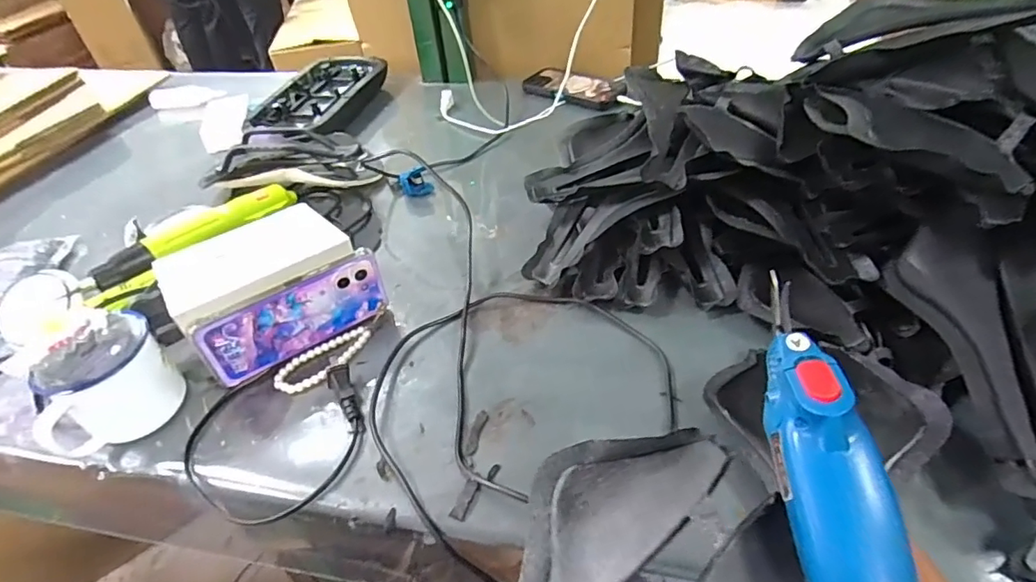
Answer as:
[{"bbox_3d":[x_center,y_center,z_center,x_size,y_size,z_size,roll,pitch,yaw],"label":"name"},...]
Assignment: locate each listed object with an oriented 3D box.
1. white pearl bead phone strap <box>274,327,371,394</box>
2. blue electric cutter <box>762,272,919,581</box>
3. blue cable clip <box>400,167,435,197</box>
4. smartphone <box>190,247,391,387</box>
[{"bbox_3d":[-0.182,0.066,0.517,0.095,0.007,0.045,-33,50,-26],"label":"white pearl bead phone strap"},{"bbox_3d":[0.145,0.141,0.238,0.040,0.044,0.267,-7,85,-3],"label":"blue electric cutter"},{"bbox_3d":[-0.133,-0.142,0.715,0.040,0.040,0.010,-15,44,-11],"label":"blue cable clip"},{"bbox_3d":[-0.201,0.024,0.506,0.163,0.072,0.016,-31,49,-25],"label":"smartphone"}]

